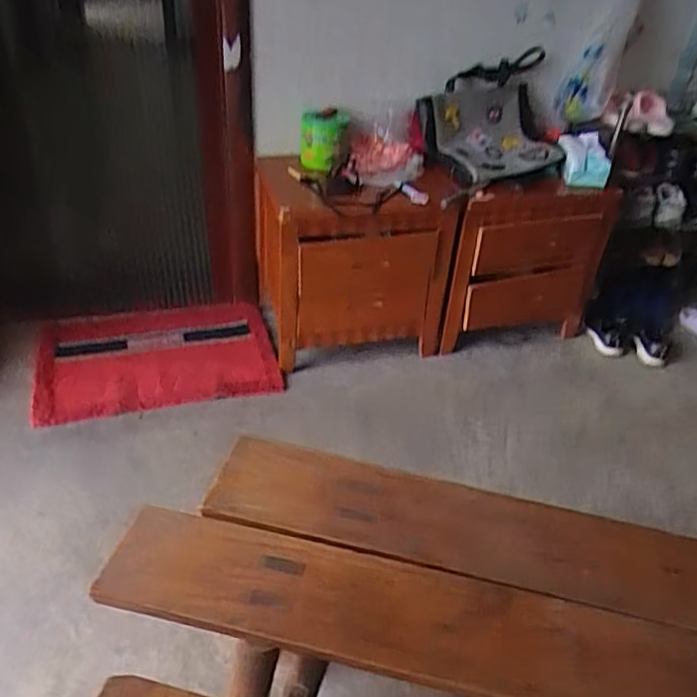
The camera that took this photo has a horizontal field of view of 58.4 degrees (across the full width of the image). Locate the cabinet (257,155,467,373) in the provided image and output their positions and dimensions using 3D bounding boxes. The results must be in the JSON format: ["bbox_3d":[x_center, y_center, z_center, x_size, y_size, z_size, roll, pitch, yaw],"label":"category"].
[{"bbox_3d":[0.004,-0.267,1.857,0.524,0.503,0.402,-3,38,-10],"label":"cabinet"}]

